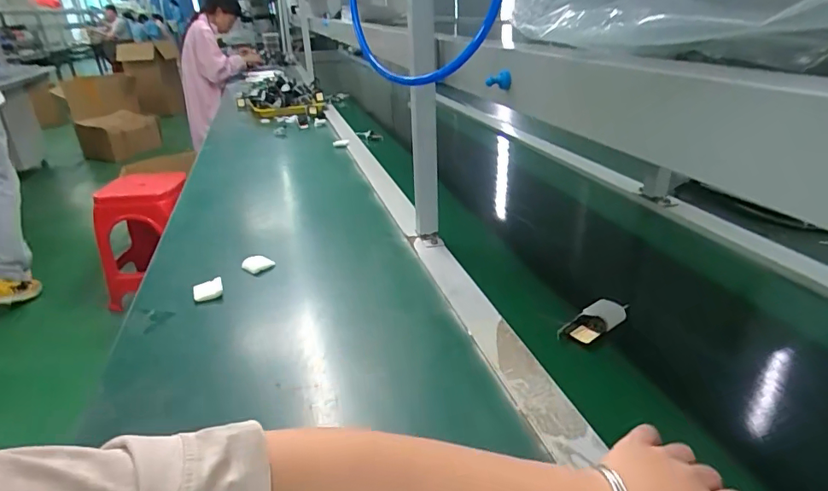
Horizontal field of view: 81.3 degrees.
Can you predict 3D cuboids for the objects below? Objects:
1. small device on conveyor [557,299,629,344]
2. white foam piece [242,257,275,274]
[{"bbox_3d":[0.210,0.090,0.565,0.095,0.021,0.034,-25,30,-13],"label":"small device on conveyor"},{"bbox_3d":[-0.233,0.028,0.713,0.042,0.014,0.030,1,27,10],"label":"white foam piece"}]

